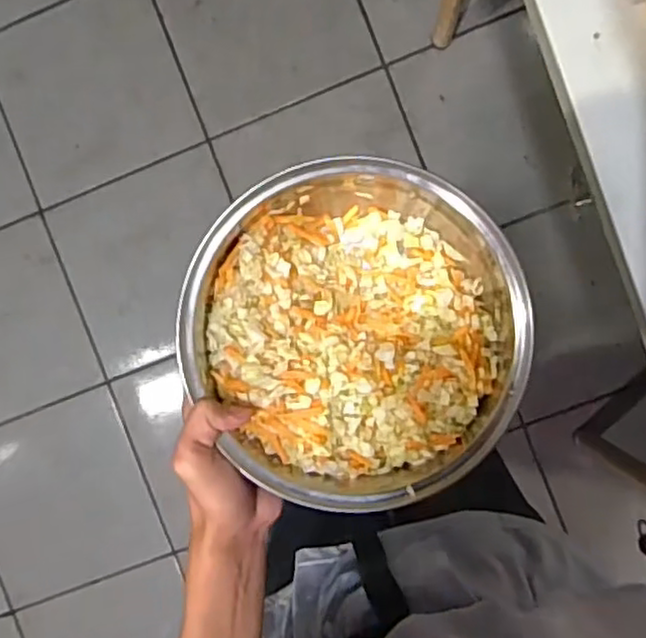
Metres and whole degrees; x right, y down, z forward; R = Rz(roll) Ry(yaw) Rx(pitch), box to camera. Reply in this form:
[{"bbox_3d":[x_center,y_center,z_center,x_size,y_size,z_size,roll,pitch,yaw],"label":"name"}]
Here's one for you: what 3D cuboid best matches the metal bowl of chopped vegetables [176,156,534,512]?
[{"bbox_3d":[0.022,0.010,0.450,0.203,0.086,0.209,0,94,3],"label":"metal bowl of chopped vegetables"}]

